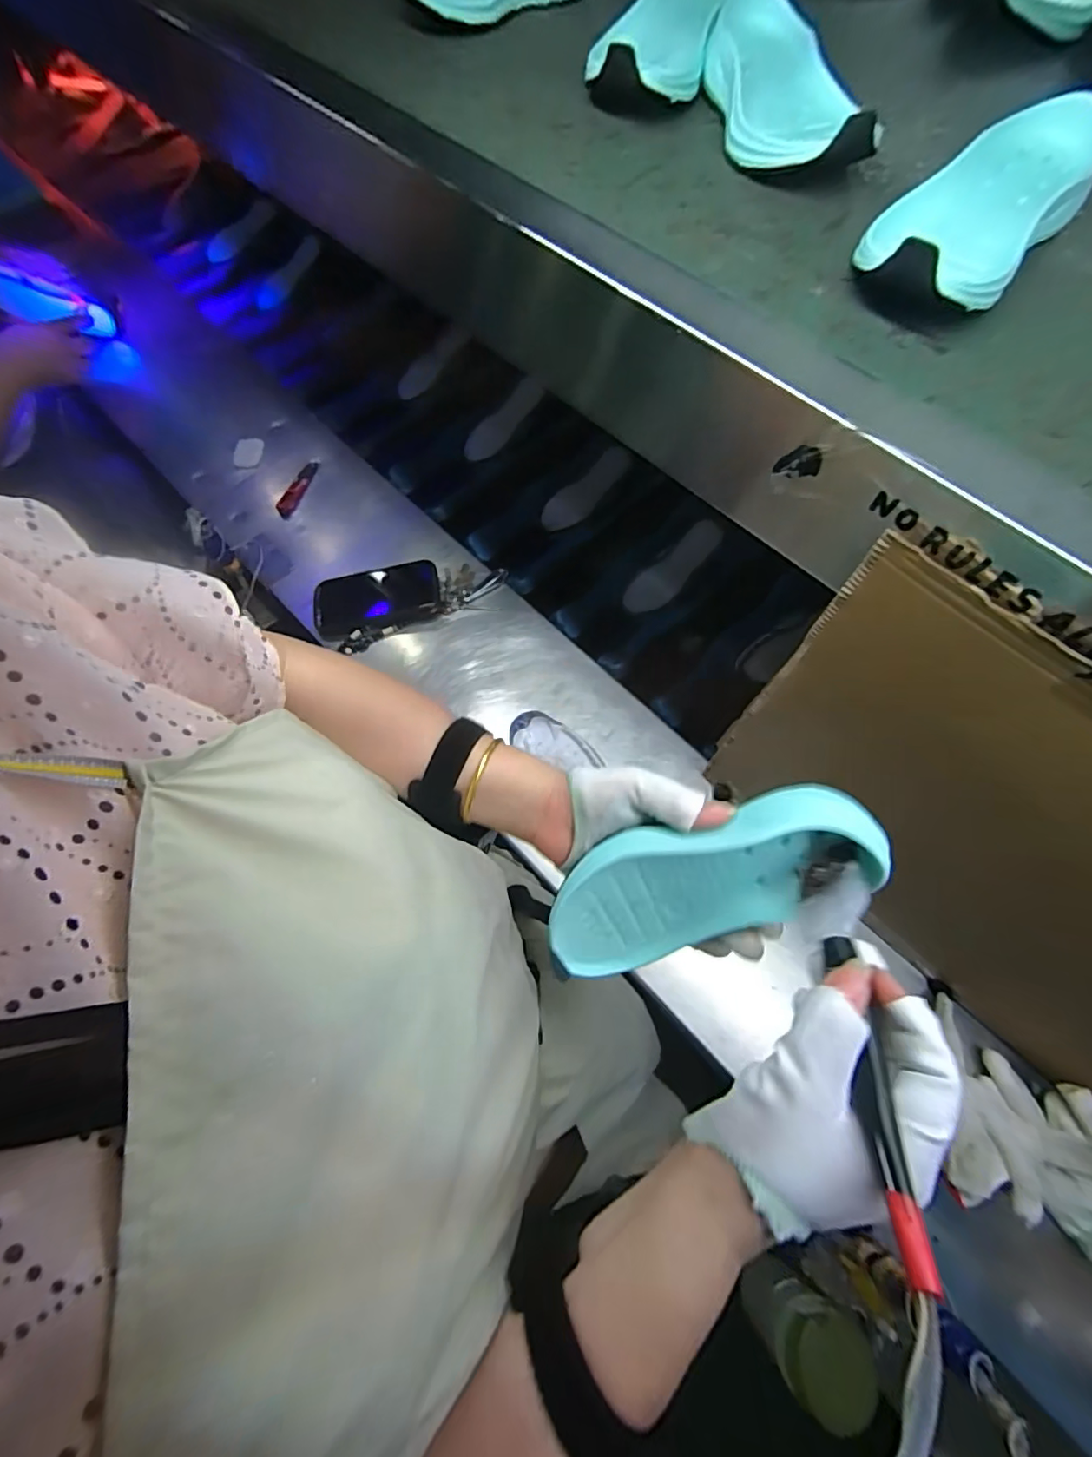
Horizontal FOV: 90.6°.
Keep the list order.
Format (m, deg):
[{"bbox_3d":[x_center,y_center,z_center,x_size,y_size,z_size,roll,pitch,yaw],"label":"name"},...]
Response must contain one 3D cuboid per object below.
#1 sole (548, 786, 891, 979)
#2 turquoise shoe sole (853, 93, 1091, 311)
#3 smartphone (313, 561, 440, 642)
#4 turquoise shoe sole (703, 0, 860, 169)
[{"bbox_3d":[0.096,0.091,0.312,0.182,0.042,0.078,-17,110,17],"label":"sole"},{"bbox_3d":[0.244,-0.294,0.312,0.084,0.047,0.187,39,72,13],"label":"turquoise shoe sole"},{"bbox_3d":[-0.228,-0.171,0.725,0.169,0.011,0.084,-10,81,2],"label":"smartphone"},{"bbox_3d":[0.161,-0.445,0.376,0.081,0.040,0.189,-2,69,-3],"label":"turquoise shoe sole"}]

